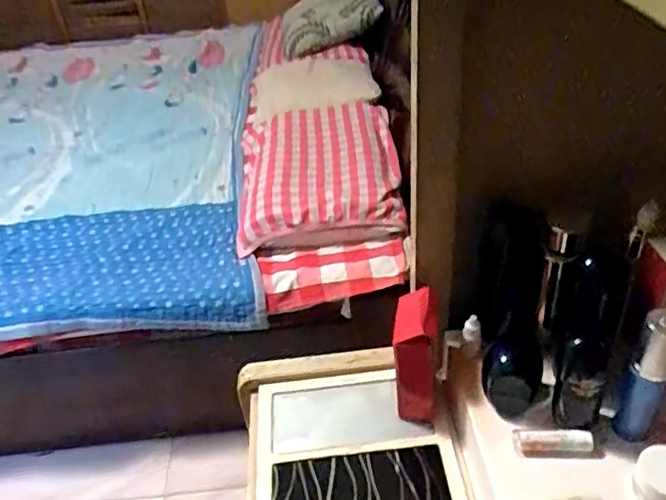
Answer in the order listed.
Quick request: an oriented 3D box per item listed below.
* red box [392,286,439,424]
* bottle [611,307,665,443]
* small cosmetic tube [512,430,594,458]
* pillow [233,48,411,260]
[{"bbox_3d":[0.090,0.122,0.652,0.044,0.146,0.085,2,39,10],"label":"red box"},{"bbox_3d":[0.276,0.112,0.525,0.030,0.145,0.026,26,48,34],"label":"bottle"},{"bbox_3d":[0.204,0.177,0.556,0.069,0.013,0.020,-4,38,2],"label":"small cosmetic tube"},{"bbox_3d":[-0.054,-0.329,1.622,0.393,0.176,0.819,-5,38,1],"label":"pillow"}]

